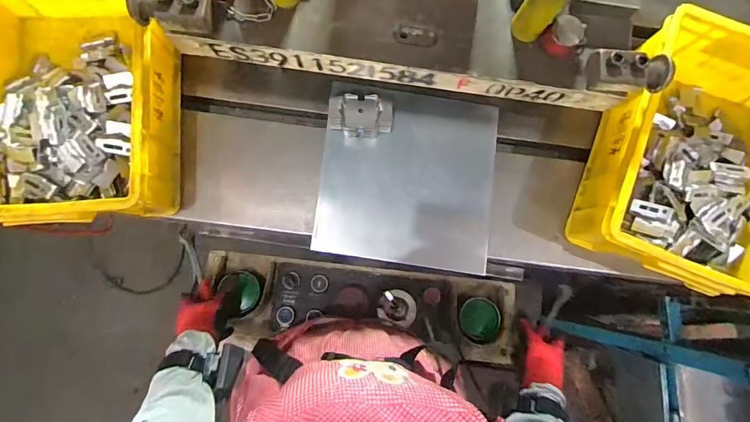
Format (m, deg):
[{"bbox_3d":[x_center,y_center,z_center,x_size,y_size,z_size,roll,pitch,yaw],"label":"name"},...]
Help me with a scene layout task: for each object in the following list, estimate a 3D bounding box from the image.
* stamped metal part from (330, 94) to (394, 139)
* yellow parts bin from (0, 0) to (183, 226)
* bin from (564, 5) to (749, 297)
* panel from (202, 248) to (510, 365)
[{"bbox_3d":[-0.021,-0.140,0.610,0.095,0.051,0.060,-2,83,-4],"label":"stamped metal part"},{"bbox_3d":[-0.414,-0.152,0.559,0.261,0.155,0.334,0,83,-4],"label":"yellow parts bin"},{"bbox_3d":[0.462,-0.069,0.580,0.262,0.126,0.343,21,82,-1],"label":"bin"},{"bbox_3d":[-0.021,0.167,0.717,0.540,0.072,0.137,7,82,0],"label":"panel"}]

